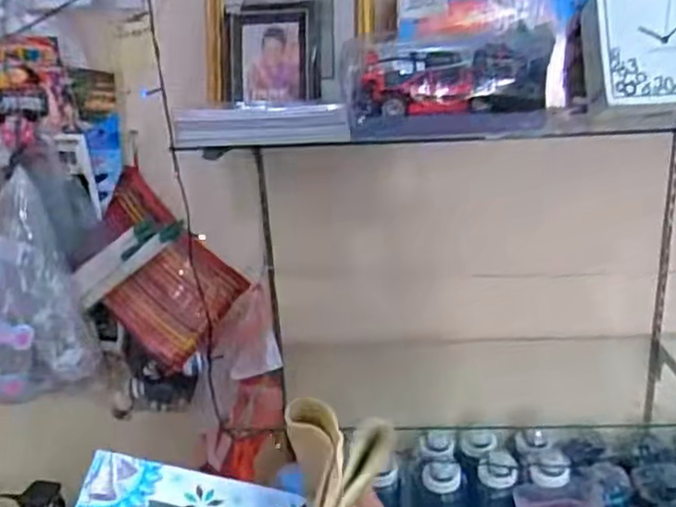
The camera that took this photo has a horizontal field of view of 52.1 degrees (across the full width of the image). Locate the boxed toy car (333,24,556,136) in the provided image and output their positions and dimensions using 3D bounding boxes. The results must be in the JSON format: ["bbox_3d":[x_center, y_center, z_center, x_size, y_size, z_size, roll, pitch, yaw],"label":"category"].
[{"bbox_3d":[0.134,-0.216,0.884,0.256,0.116,0.123,-4,18,-1],"label":"boxed toy car"}]

